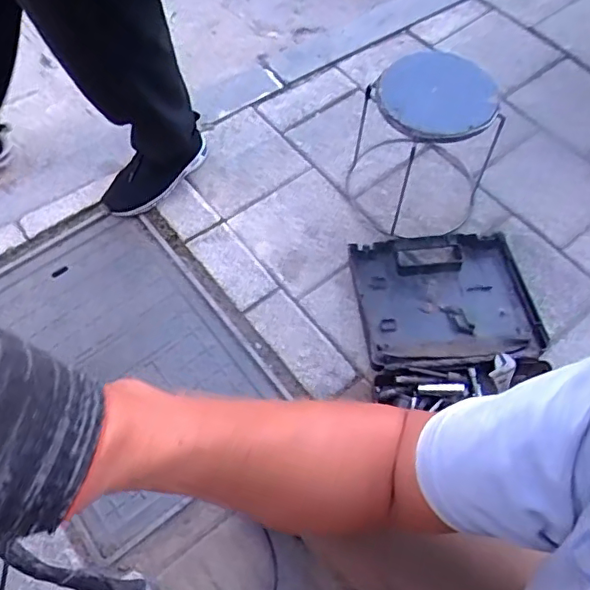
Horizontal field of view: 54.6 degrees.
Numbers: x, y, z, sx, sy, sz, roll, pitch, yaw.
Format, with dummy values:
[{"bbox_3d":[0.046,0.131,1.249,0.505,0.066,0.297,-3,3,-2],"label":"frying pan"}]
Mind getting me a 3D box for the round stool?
[{"bbox_3d":[0.256,-0.312,1.161,0.299,0.305,0.281,0,62,0],"label":"round stool"}]

